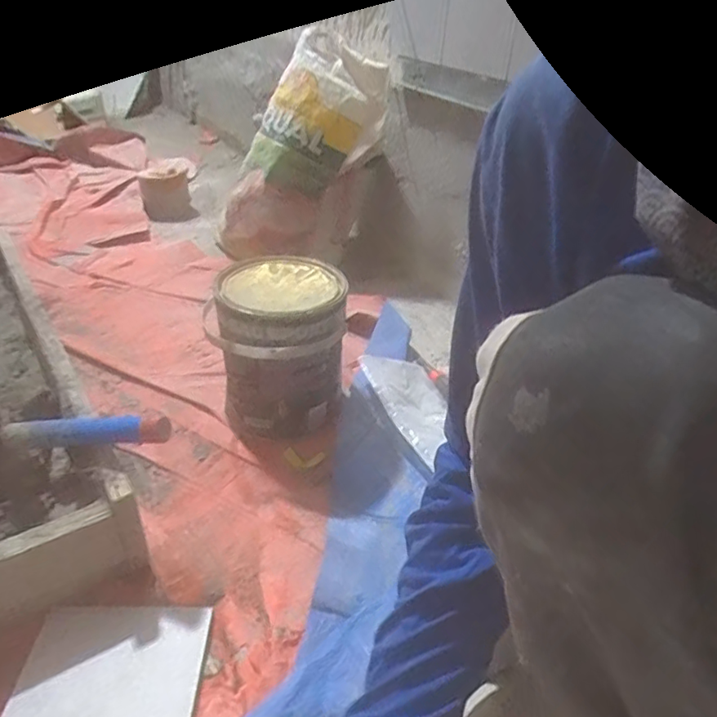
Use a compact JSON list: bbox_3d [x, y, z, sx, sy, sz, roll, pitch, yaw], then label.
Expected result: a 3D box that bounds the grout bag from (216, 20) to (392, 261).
[{"bbox_3d":[-0.114,-0.350,1.023,0.141,0.416,0.164,23,14,-47],"label":"grout bag"}]

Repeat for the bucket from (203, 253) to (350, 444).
[{"bbox_3d":[-0.102,-0.008,0.746,0.157,0.191,0.174,-10,37,-19],"label":"bucket"}]

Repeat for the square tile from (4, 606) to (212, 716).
[{"bbox_3d":[-0.206,0.272,0.474,0.142,0.017,0.145,2,35,-3],"label":"square tile"}]

